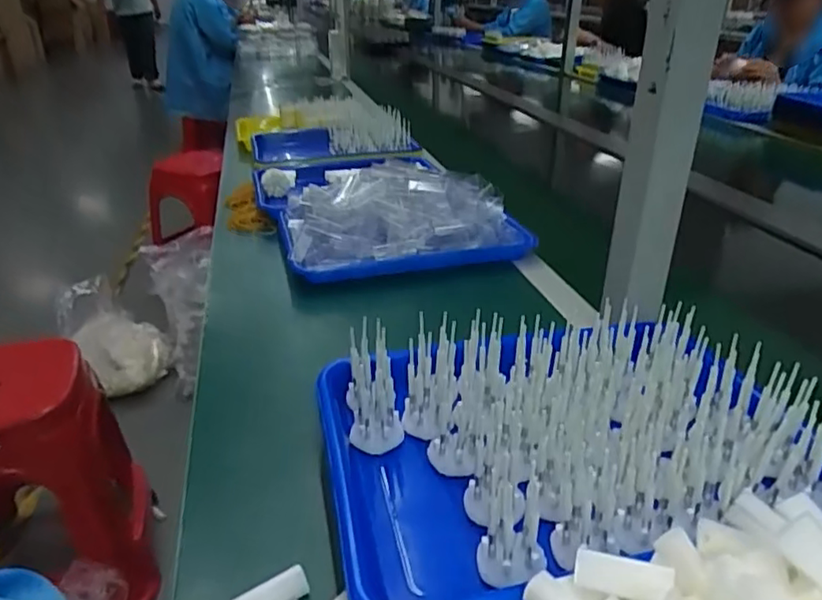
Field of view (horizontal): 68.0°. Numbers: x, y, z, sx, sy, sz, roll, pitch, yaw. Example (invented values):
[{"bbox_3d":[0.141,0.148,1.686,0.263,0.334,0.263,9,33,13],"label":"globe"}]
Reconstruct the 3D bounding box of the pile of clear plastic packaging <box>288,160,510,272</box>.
[{"bbox_3d":[-0.019,-0.130,0.853,0.294,0.077,0.185,-7,29,-15],"label":"pile of clear plastic packaging"}]

